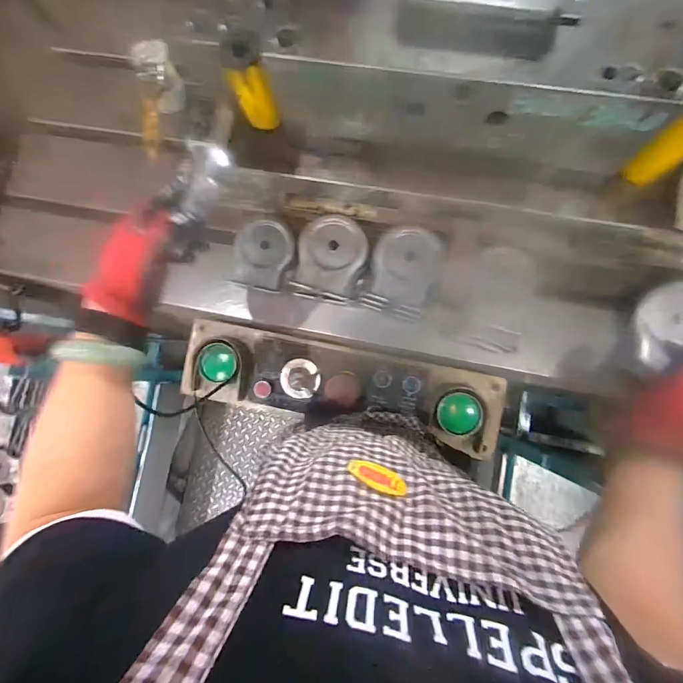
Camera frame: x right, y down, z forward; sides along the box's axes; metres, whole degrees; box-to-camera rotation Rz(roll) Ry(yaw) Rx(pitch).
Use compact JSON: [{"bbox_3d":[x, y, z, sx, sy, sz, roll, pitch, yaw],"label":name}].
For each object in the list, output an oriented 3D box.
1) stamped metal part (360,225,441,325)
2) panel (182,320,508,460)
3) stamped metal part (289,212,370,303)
[{"bbox_3d":[0.091,-0.105,0.559,0.091,0.064,0.125,17,84,7],"label":"stamped metal part"},{"bbox_3d":[-0.002,0.080,0.657,0.559,0.070,0.147,12,84,6],"label":"panel"},{"bbox_3d":[-0.016,-0.126,0.570,0.099,0.061,0.121,18,85,7],"label":"stamped metal part"}]

